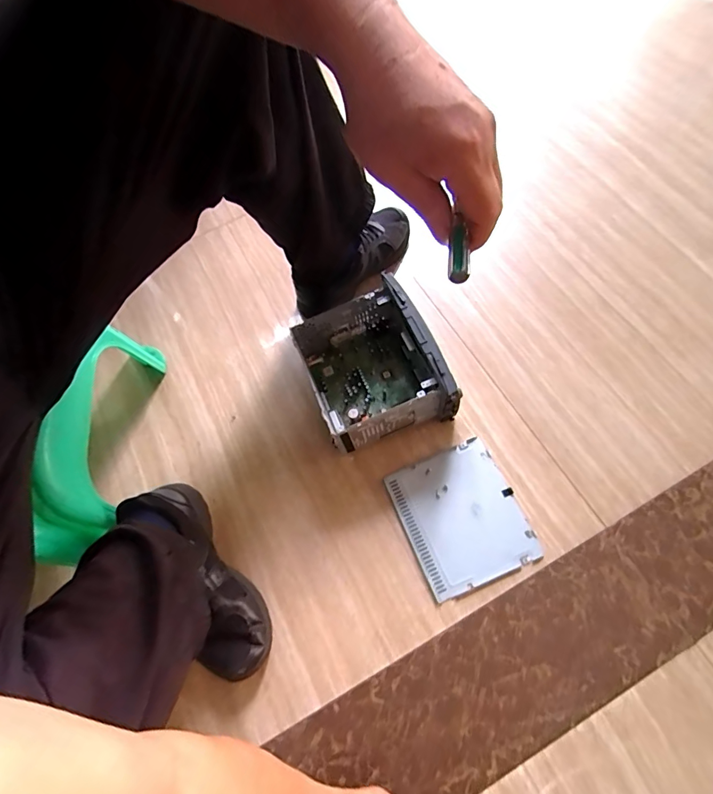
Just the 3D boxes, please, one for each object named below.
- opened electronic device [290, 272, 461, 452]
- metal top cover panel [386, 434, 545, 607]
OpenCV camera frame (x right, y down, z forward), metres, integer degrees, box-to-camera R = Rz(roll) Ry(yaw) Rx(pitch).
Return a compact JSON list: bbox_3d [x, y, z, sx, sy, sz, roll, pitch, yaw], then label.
[{"bbox_3d":[0.022,-0.039,0.617,0.169,0.129,0.194,-20,67,-6],"label":"opened electronic device"},{"bbox_3d":[0.144,0.165,0.587,0.156,0.005,0.177,-21,67,-6],"label":"metal top cover panel"}]

